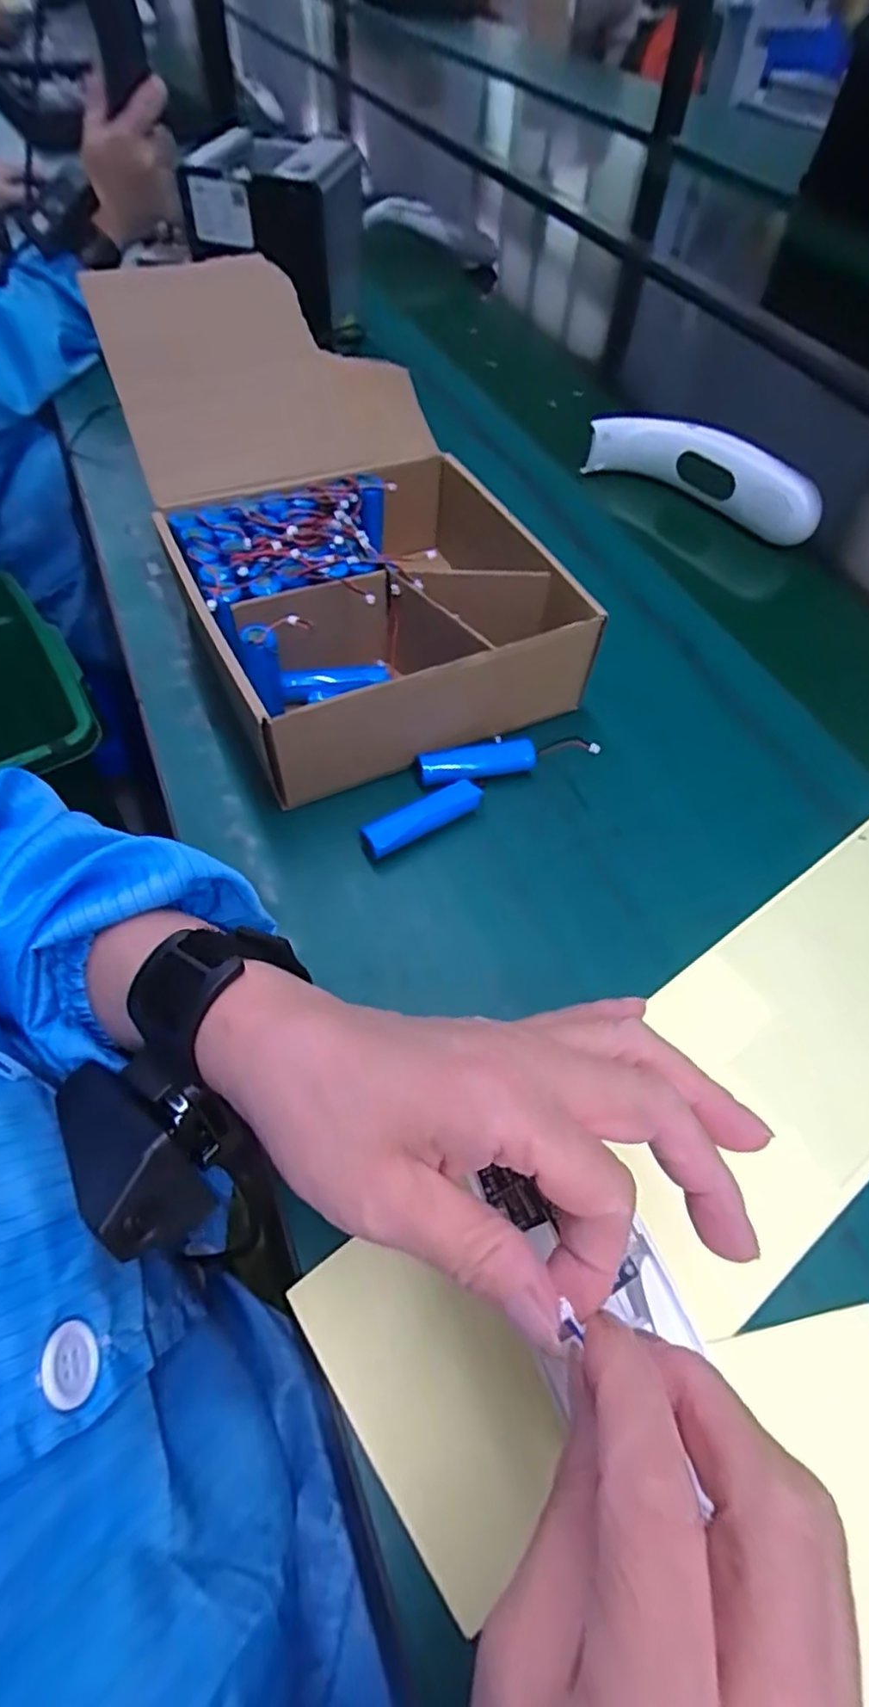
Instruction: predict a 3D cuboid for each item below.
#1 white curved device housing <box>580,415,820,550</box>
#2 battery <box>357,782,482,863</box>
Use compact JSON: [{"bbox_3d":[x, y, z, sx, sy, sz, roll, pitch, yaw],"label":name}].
[{"bbox_3d":[0.226,-0.321,0.564,0.198,0.060,0.027,31,61,16],"label":"white curved device housing"},{"bbox_3d":[-0.007,-0.018,0.361,0.068,0.018,0.015,-27,62,-19],"label":"battery"}]

